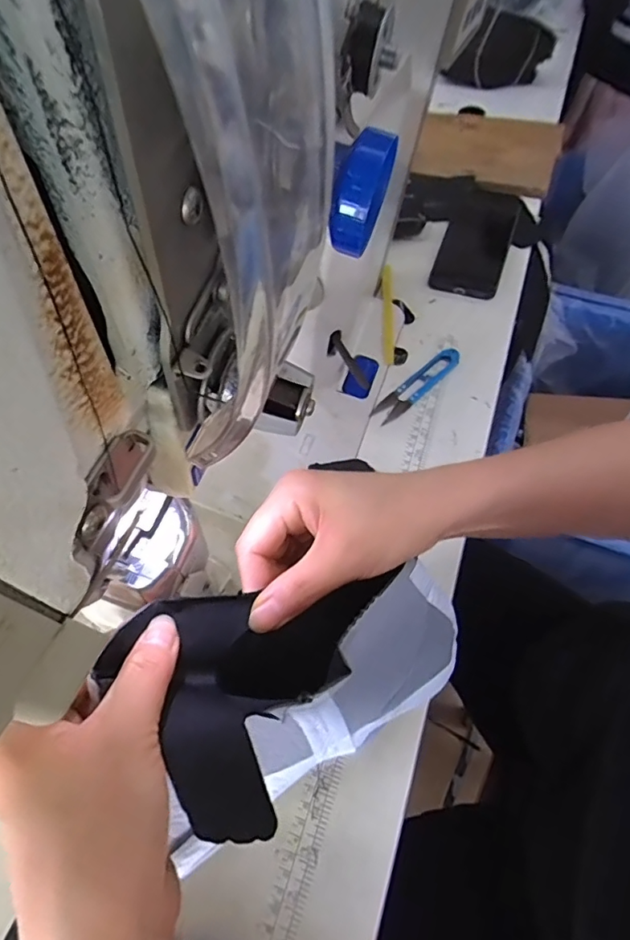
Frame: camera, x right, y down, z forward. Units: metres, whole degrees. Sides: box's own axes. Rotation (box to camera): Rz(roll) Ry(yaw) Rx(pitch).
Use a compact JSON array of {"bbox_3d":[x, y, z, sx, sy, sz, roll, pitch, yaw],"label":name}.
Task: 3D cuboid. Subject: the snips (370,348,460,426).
[{"bbox_3d":[0.104,-0.089,0.520,0.108,0.015,0.026,-39,65,-17],"label":"snips"}]

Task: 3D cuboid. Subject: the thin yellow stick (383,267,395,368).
[{"bbox_3d":[0.082,-0.178,0.572,0.012,0.013,0.138,0,60,4],"label":"thin yellow stick"}]

